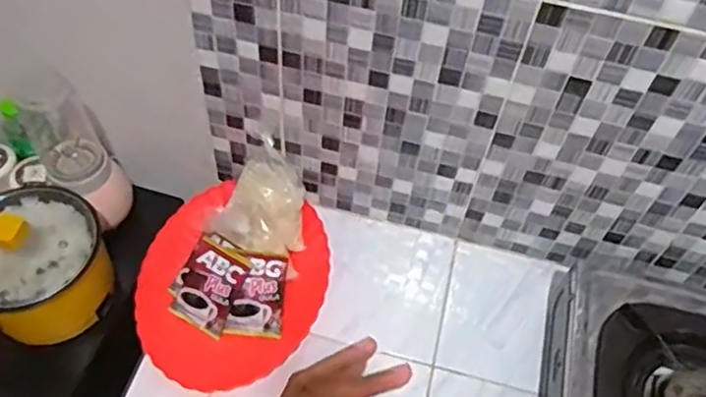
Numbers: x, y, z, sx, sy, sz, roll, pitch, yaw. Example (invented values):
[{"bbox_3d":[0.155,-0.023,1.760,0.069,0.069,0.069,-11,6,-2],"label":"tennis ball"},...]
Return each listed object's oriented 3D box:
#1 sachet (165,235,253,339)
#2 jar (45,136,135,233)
[{"bbox_3d":[-0.178,0.110,0.781,0.079,0.020,0.104,30,95,15],"label":"sachet"},{"bbox_3d":[-0.356,-0.021,0.857,0.083,0.108,0.084,2,54,-2],"label":"jar"}]

